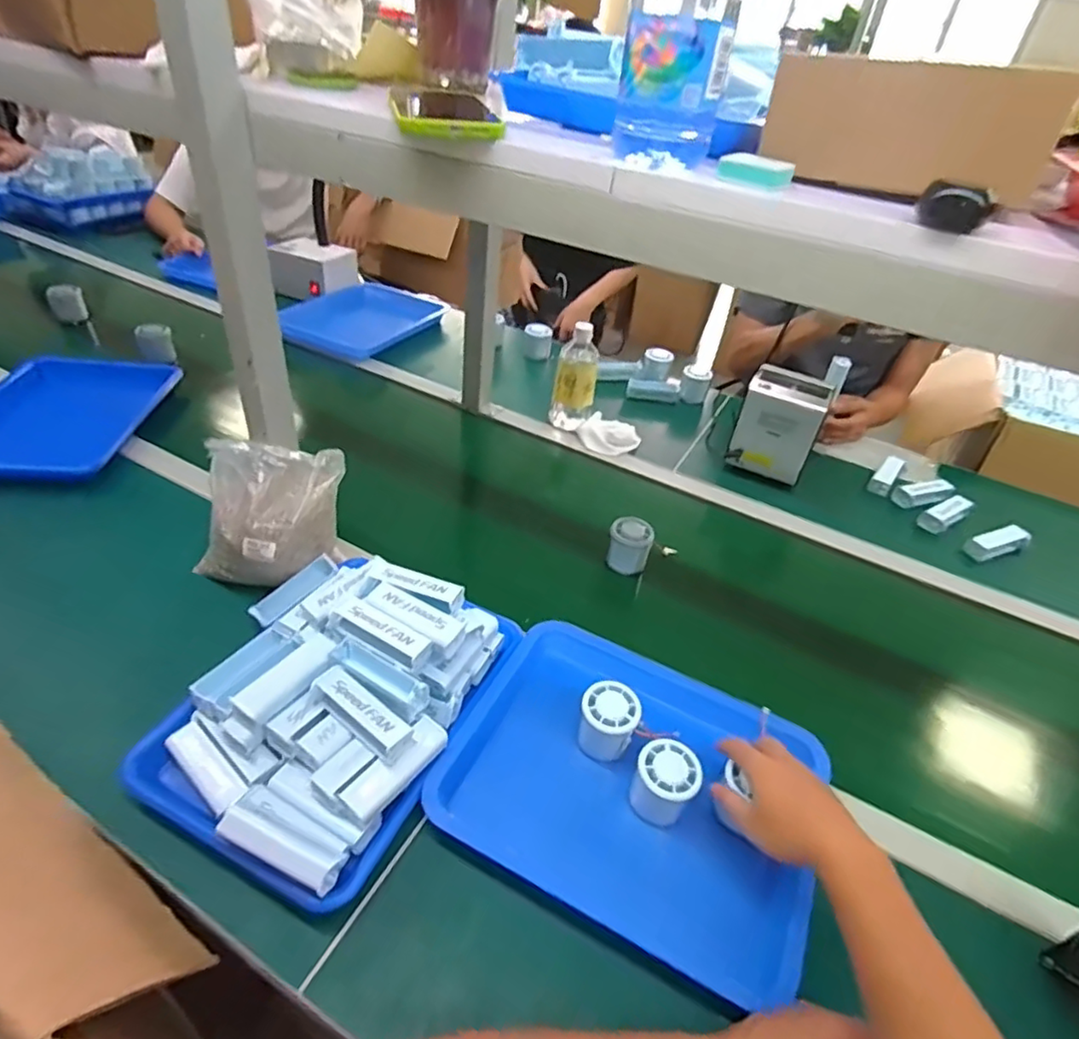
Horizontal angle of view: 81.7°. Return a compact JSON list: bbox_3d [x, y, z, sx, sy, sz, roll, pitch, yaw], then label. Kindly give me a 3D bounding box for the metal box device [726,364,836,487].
[{"bbox_3d":[0.406,-0.159,1.058,0.125,0.143,0.138,23,41,19],"label":"metal box device"}]

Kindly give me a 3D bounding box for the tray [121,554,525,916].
[{"bbox_3d":[-0.205,0.159,0.612,0.262,0.112,0.321,20,40,16],"label":"tray"}]

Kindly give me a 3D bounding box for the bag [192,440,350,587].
[{"bbox_3d":[-0.318,-0.004,0.731,0.159,0.171,0.069,10,-5,-4],"label":"bag"}]

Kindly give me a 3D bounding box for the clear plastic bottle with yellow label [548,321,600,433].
[{"bbox_3d":[0.062,-0.240,1.099,0.075,0.193,0.054,9,38,1],"label":"clear plastic bottle with yellow label"}]

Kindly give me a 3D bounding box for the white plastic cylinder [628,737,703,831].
[{"bbox_3d":[0.116,0.249,0.583,0.056,0.068,0.053,5,38,-4],"label":"white plastic cylinder"}]

